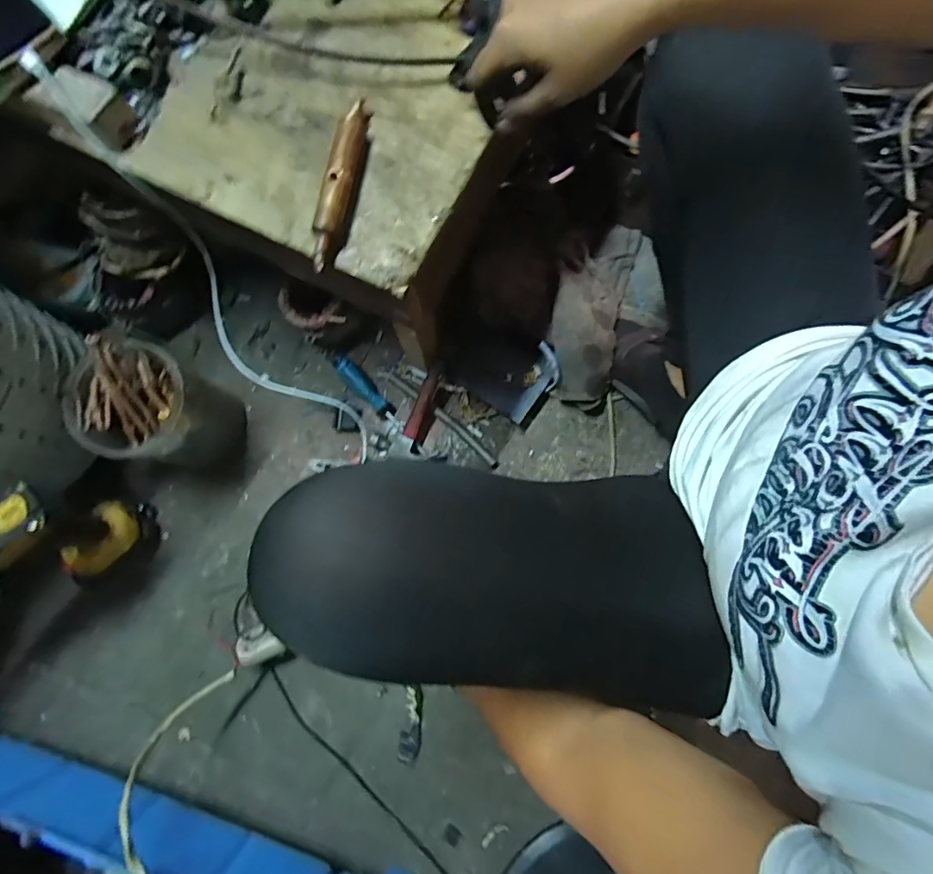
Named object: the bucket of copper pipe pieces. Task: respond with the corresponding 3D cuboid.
[{"bbox_3d":[-0.389,-0.029,0.646,0.123,0.193,0.130,0,79,1],"label":"bucket of copper pipe pieces"}]

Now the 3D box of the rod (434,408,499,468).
[{"bbox_3d":[0.001,0.000,0.727,0.141,0.013,0.015,43,83,8],"label":"rod"}]

